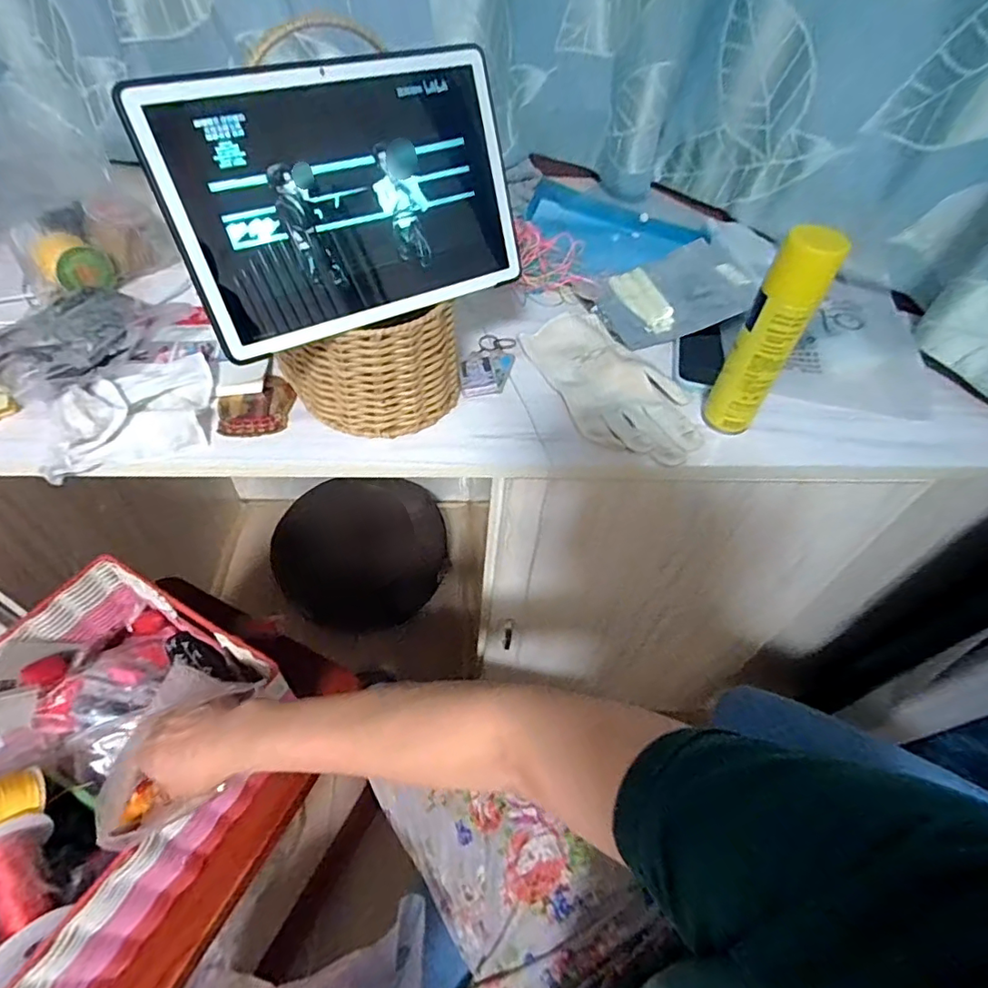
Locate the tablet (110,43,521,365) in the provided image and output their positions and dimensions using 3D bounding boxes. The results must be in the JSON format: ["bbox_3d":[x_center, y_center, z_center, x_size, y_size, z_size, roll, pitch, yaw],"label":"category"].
[{"bbox_3d":[-0.094,-0.201,0.374,0.234,0.156,0.013,-26,30,-22],"label":"tablet"}]

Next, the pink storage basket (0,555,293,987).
[{"bbox_3d":[-0.402,0.271,0.510,0.270,0.157,0.342,27,54,17],"label":"pink storage basket"}]

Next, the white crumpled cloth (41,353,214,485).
[{"bbox_3d":[-0.310,-0.071,0.468,0.118,0.032,0.101,-9,52,-11],"label":"white crumpled cloth"}]

